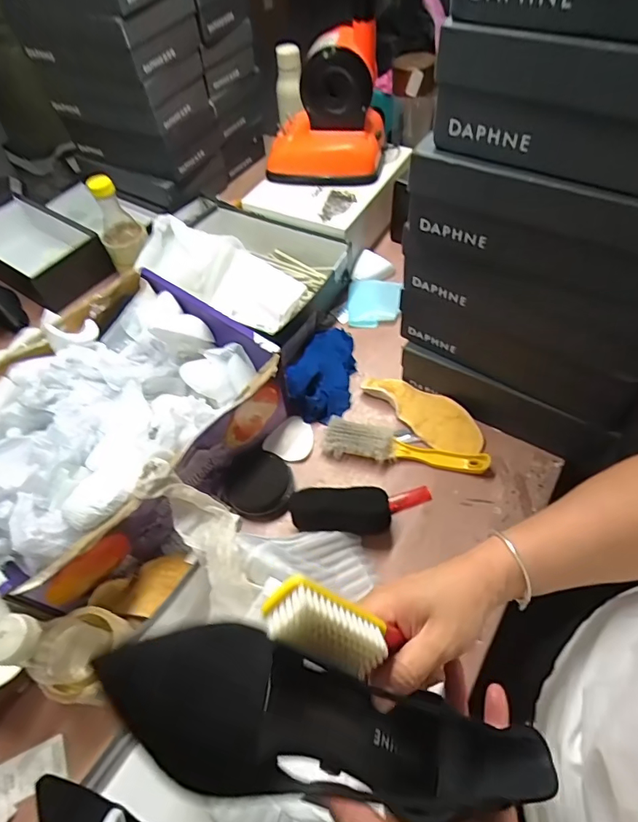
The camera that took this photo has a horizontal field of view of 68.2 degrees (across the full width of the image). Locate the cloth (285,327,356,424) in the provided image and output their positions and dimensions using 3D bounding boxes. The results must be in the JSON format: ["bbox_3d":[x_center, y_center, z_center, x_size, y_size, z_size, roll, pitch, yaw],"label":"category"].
[{"bbox_3d":[0.005,-0.070,0.765,0.101,0.046,0.182,7,57,9],"label":"cloth"}]

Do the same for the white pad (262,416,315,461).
[{"bbox_3d":[-0.043,0.042,0.725,0.067,0.020,0.066,25,61,20],"label":"white pad"}]

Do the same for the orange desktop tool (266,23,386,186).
[{"bbox_3d":[0.007,-0.530,0.832,0.211,0.216,0.095,8,57,10],"label":"orange desktop tool"}]

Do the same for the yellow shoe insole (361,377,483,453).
[{"bbox_3d":[0.157,-0.003,0.708,0.069,0.010,0.192,-46,65,-2],"label":"yellow shoe insole"}]

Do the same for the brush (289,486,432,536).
[{"bbox_3d":[0.054,0.125,0.616,0.182,0.061,0.078,1,56,5],"label":"brush"}]

